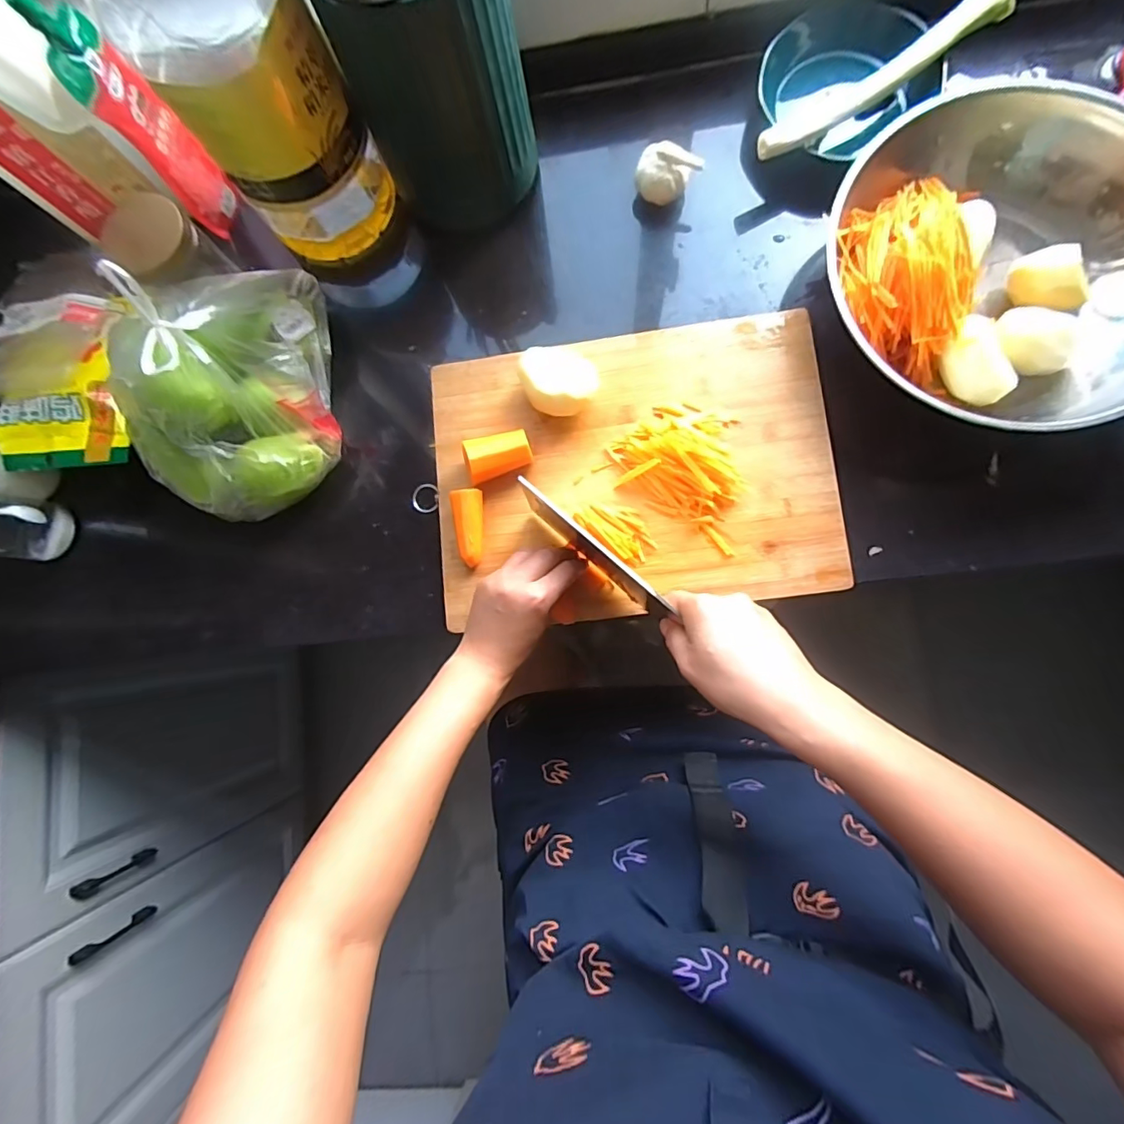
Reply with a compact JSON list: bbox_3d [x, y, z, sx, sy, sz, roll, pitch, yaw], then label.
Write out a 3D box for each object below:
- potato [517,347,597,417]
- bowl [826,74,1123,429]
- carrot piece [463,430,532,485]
[{"bbox_3d":[-0.003,-0.171,0.482,0.063,0.042,0.068,-1,84,5],"label":"potato"},{"bbox_3d":[0.397,-0.264,0.467,0.304,0.080,0.283,-1,84,5],"label":"bowl"},{"bbox_3d":[-0.058,-0.098,0.481,0.059,0.035,0.037,-12,83,4],"label":"carrot piece"}]

